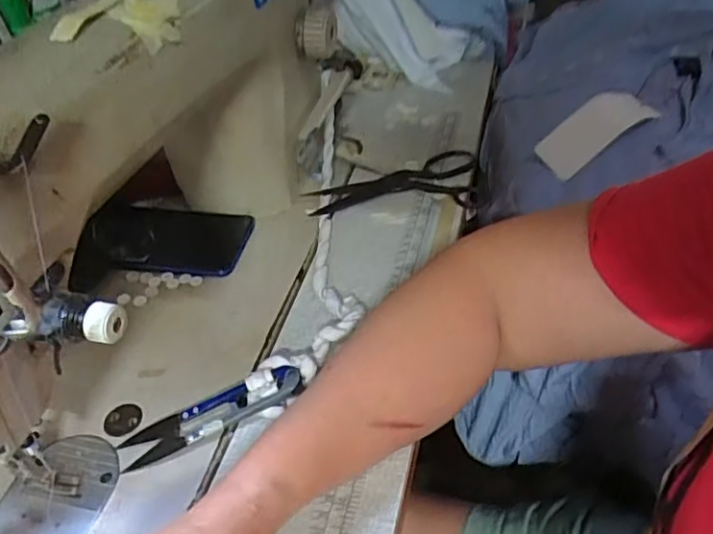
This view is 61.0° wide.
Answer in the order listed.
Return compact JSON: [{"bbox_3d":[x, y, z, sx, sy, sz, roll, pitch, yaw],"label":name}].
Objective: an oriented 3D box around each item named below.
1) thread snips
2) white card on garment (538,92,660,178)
[{"bbox_3d":[-0.092,0.093,0.390,0.113,0.022,0.031,-20,46,-17],"label":"thread snips"},{"bbox_3d":[0.230,-0.133,0.586,0.107,0.021,0.049,-36,48,0],"label":"white card on garment"}]

